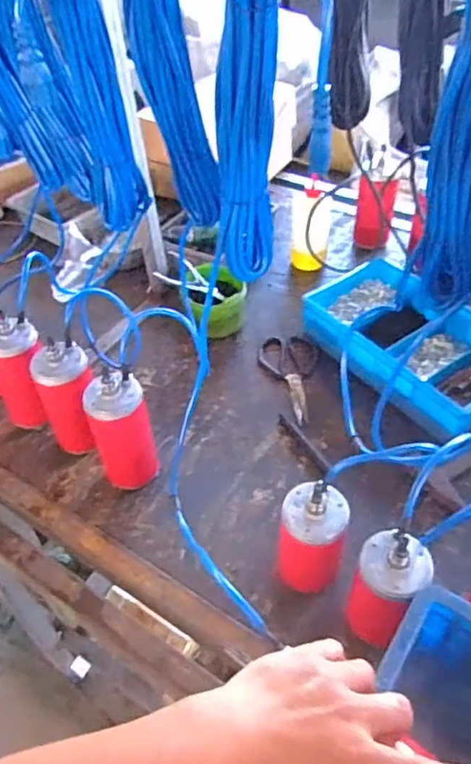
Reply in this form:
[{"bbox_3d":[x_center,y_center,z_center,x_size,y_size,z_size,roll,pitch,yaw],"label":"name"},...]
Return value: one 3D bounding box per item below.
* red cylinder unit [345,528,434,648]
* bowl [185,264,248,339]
[{"bbox_3d":[0.168,0.229,0.631,0.078,0.157,0.072,7,47,11],"label":"red cylinder unit"},{"bbox_3d":[-0.032,-0.152,1.054,0.101,0.079,0.120,-16,47,-11],"label":"bowl"}]

